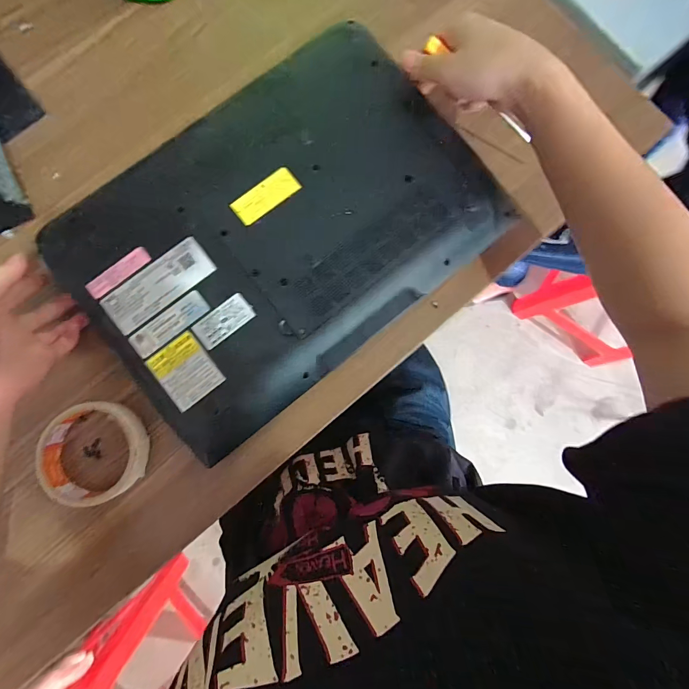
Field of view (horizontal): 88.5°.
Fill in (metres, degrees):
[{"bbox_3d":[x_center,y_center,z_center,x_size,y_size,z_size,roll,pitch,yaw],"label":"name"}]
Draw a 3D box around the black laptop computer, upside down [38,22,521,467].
[{"bbox_3d":[-0.056,-0.109,0.331,0.371,0.023,0.258,-38,85,-4],"label":"black laptop computer, upside down"}]

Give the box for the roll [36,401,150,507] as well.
[{"bbox_3d":[-0.228,0.097,0.323,0.087,0.029,0.086,0,84,-3],"label":"roll"}]

